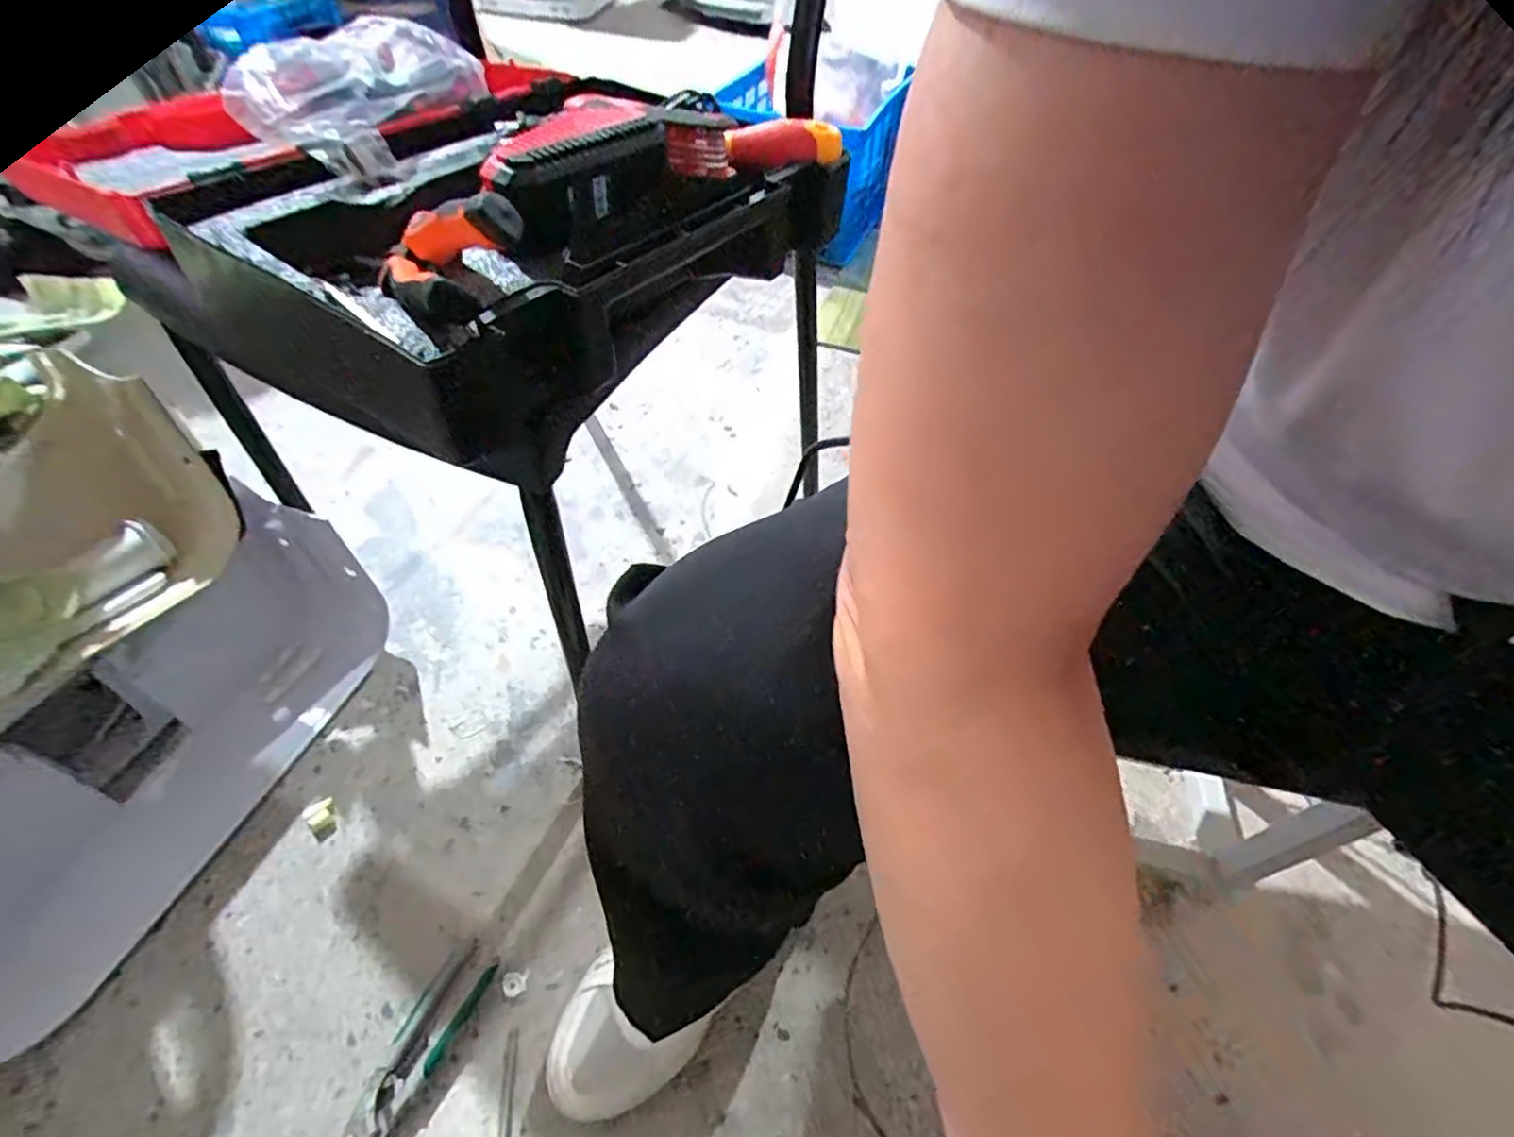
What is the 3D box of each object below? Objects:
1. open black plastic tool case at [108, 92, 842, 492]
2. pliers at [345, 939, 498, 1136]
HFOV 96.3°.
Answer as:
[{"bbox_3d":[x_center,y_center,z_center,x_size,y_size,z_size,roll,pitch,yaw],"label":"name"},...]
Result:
[{"bbox_3d":[-0.154,-0.228,0.461,0.273,0.135,0.343,30,54,18],"label":"open black plastic tool case"},{"bbox_3d":[-0.283,0.393,0.524,0.049,0.019,0.190,25,53,16],"label":"pliers"}]

